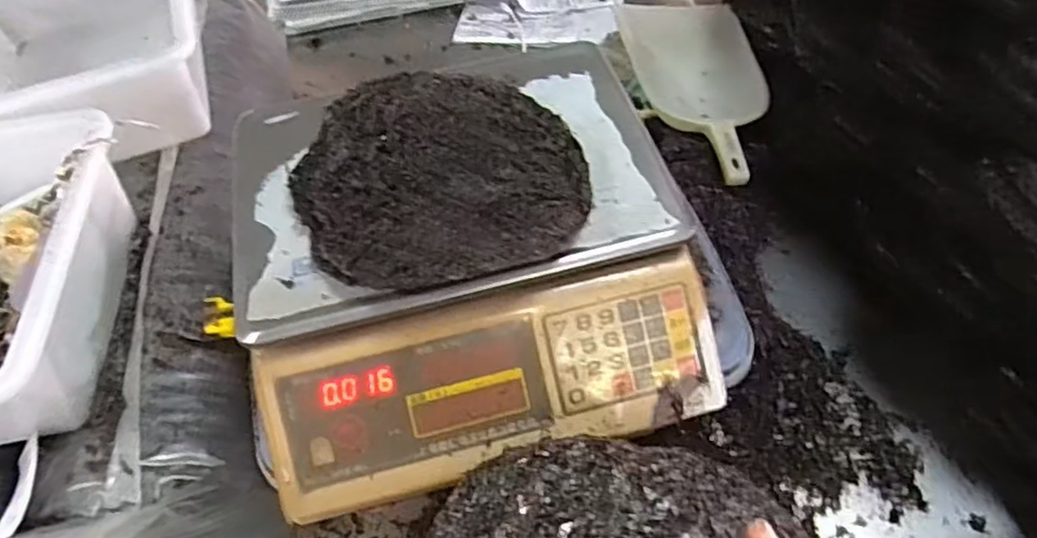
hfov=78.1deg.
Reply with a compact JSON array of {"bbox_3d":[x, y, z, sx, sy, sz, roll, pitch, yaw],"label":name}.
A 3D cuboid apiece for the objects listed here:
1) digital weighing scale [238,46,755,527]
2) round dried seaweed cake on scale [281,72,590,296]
[{"bbox_3d":[-0.031,-0.014,0.506,0.342,0.103,0.313,-12,55,-5],"label":"digital weighing scale"},{"bbox_3d":[-0.055,-0.070,0.460,0.196,0.024,0.205,-2,54,2],"label":"round dried seaweed cake on scale"}]

